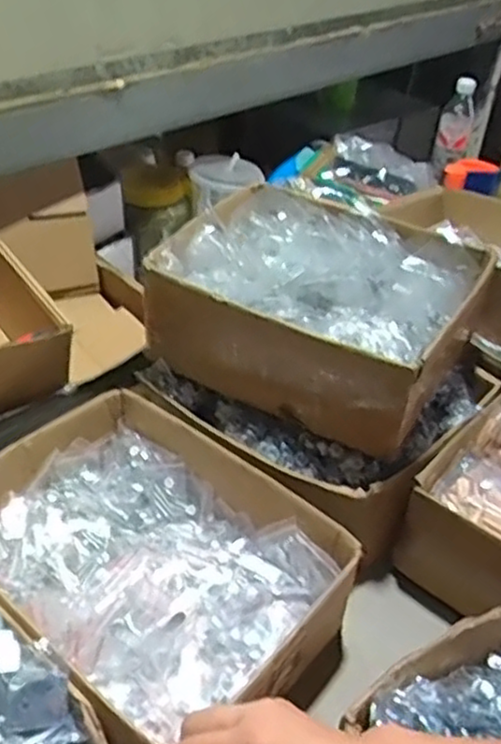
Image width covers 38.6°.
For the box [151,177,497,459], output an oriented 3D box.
[{"bbox_3d":[0.077,-0.075,0.802,0.307,0.123,0.262,23,43,21],"label":"box"}]

